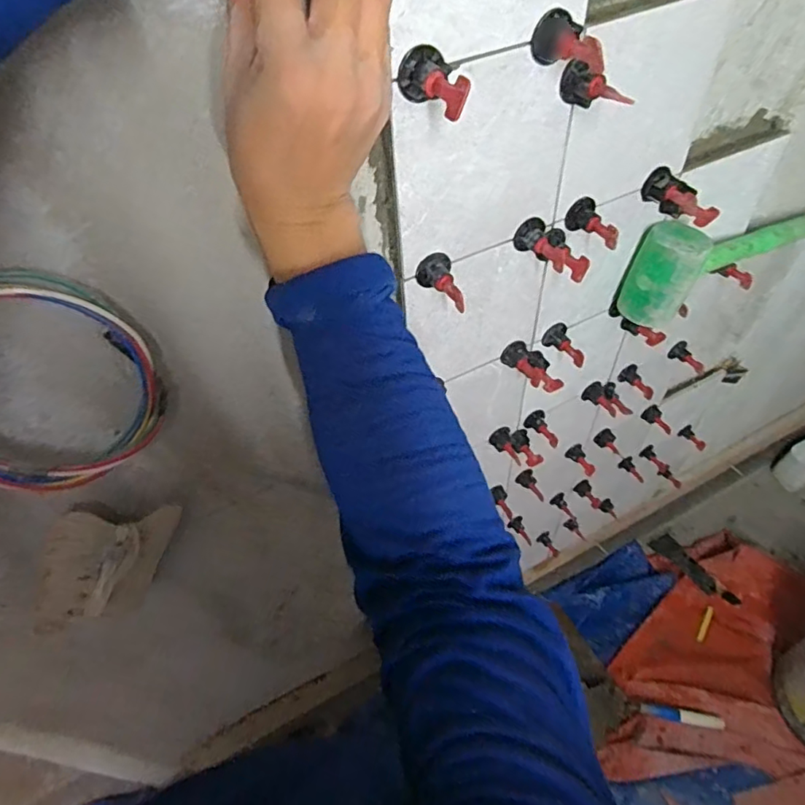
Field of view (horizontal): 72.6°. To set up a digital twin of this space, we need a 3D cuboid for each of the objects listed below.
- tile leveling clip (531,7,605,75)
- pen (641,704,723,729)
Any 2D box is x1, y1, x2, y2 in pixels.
[{"bbox_3d":[0.104,-0.226,0.347,0.033,0.027,0.044,-9,51,-3],"label":"tile leveling clip"},{"bbox_3d":[0.680,0.763,1.331,0.195,0.030,0.026,5,52,8],"label":"pen"}]

